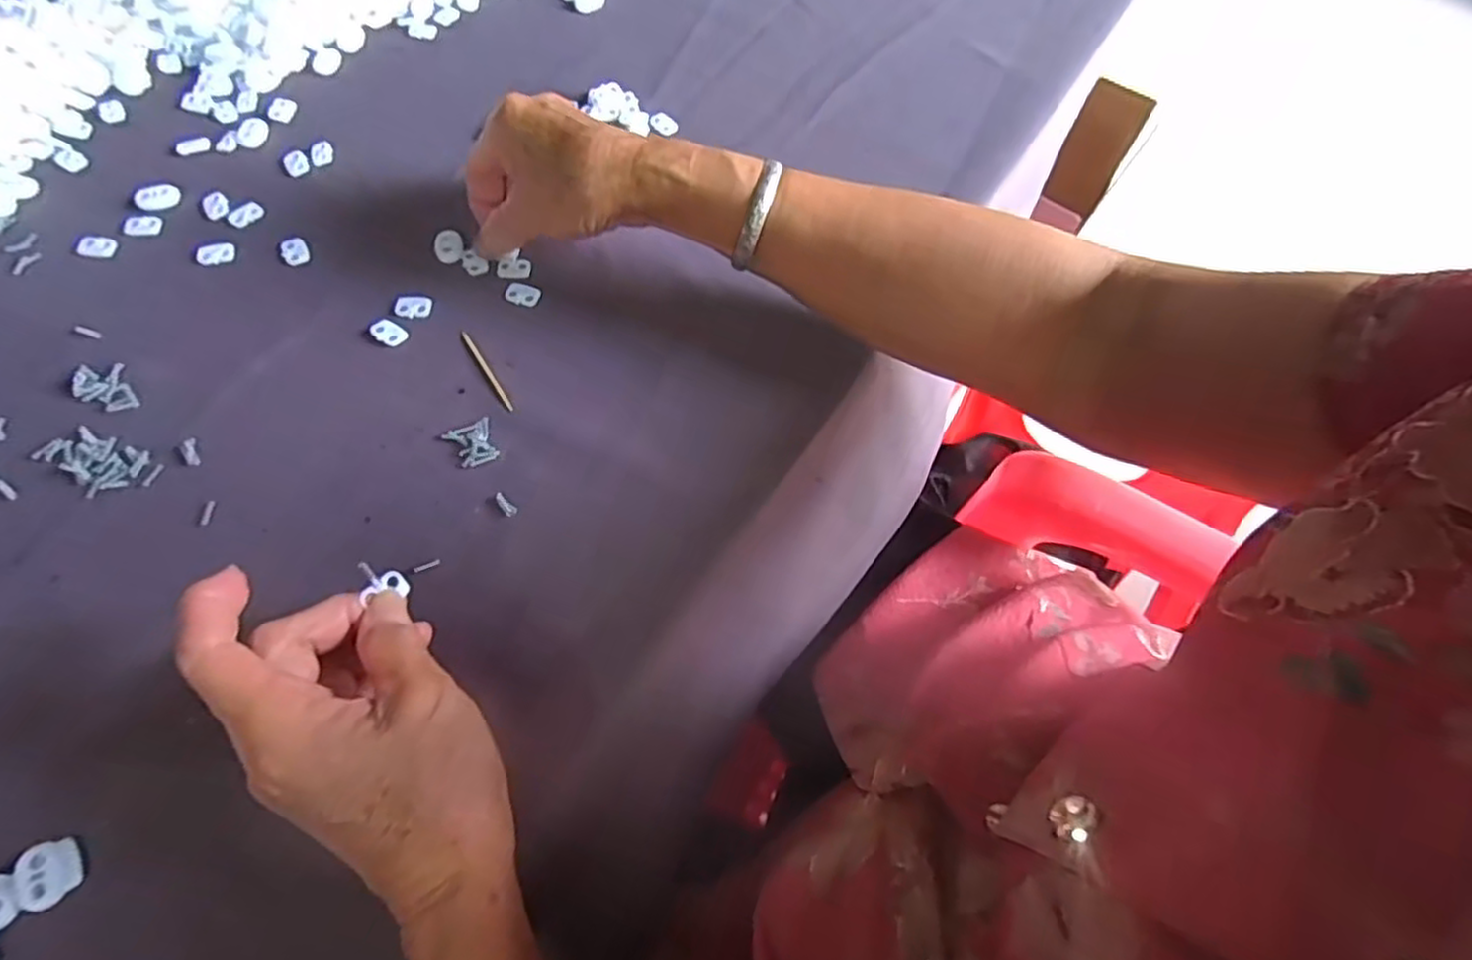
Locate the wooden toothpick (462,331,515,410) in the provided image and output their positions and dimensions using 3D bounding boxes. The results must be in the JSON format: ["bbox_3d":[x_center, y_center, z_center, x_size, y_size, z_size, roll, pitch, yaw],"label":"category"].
[{"bbox_3d":[-0.132,-0.059,0.377,0.004,0.004,0.061,-30,67,-17],"label":"wooden toothpick"}]

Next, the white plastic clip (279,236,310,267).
[{"bbox_3d":[-0.253,-0.131,0.406,0.014,0.004,0.018,-31,68,-17],"label":"white plastic clip"}]

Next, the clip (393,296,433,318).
[{"bbox_3d":[-0.178,-0.096,0.392,0.020,0.004,0.014,2,62,-1],"label":"clip"}]

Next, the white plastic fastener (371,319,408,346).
[{"bbox_3d":[-0.187,-0.080,0.384,0.019,0.004,0.012,33,66,14],"label":"white plastic fastener"}]

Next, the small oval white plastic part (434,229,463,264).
[{"bbox_3d":[-0.167,-0.136,0.413,0.016,0.004,0.023,-21,65,-13],"label":"small oval white plastic part"}]

